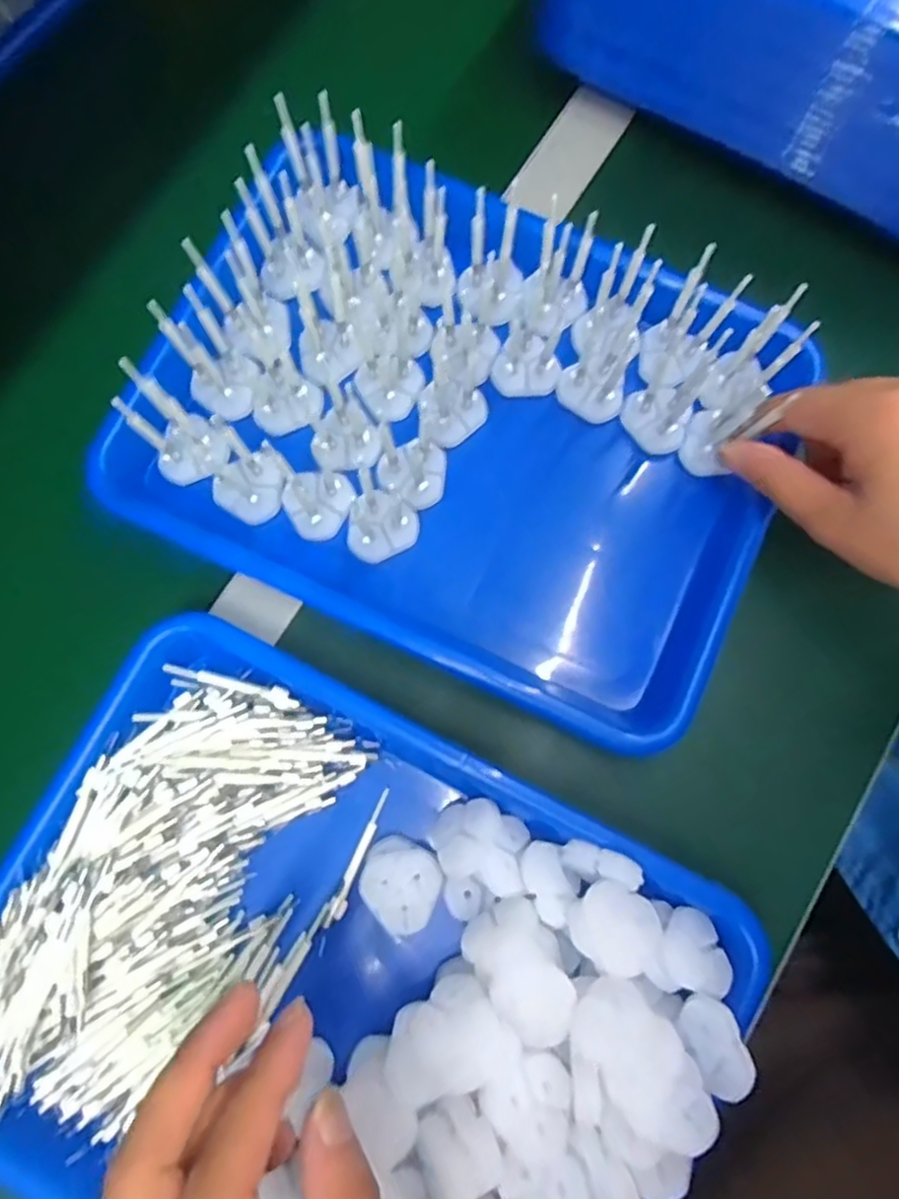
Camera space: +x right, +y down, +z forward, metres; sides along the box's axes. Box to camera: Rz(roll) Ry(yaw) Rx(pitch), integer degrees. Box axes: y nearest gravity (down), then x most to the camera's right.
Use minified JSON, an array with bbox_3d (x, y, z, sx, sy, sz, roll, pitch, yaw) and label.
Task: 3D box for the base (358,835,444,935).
[{"bbox_3d":[-0.024,0.135,0.325,0.037,0.015,0.037,19,78,3],"label":"base"}]

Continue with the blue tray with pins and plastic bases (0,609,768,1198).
[{"bbox_3d":[-0.048,0.174,0.303,0.317,0.048,0.241,27,79,5],"label":"blue tray with pins and plastic bases"}]

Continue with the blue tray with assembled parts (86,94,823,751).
[{"bbox_3d":[0.011,-0.098,0.368,0.328,0.076,0.255,25,79,4],"label":"blue tray with assembled parts"}]

